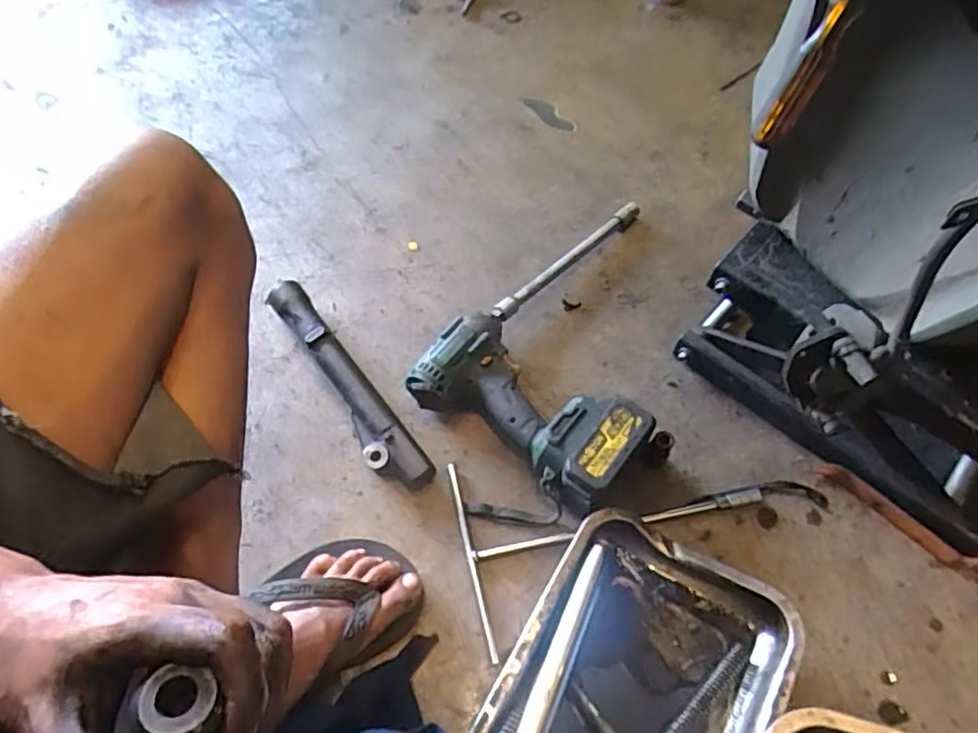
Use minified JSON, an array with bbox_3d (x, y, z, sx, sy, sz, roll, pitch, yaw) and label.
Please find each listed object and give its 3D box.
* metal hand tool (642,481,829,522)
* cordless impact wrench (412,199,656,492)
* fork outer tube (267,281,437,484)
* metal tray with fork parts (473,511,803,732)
[{"bbox_3d":[0.253,0.136,0.661,0.194,0.008,0.029,-3,61,-5],"label":"metal hand tool"},{"bbox_3d":[0.121,-0.049,0.723,0.251,0.079,0.391,34,64,14],"label":"cordless impact wrench"},{"bbox_3d":[-0.157,0.014,0.701,0.050,0.034,0.288,-30,67,-19],"label":"fork outer tube"},{"bbox_3d":[0.102,0.307,0.528,0.208,0.062,0.348,29,63,12],"label":"metal tray with fork parts"}]

